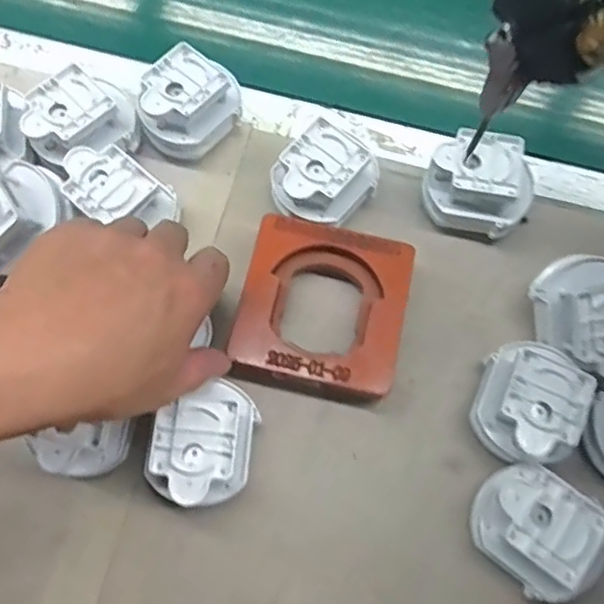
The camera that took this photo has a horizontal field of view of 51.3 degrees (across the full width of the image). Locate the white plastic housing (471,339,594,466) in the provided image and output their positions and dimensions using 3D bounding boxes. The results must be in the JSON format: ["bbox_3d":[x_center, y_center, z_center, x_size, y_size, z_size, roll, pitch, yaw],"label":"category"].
[{"bbox_3d":[0.133,0.061,0.369,0.058,0.048,0.067,19,72,4],"label":"white plastic housing"}]

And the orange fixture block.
[{"bbox_3d":[0.013,0.004,0.396,0.099,0.030,0.106,13,72,2],"label":"orange fixture block"}]

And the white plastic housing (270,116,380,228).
[{"bbox_3d":[0.012,-0.079,0.415,0.056,0.049,0.058,43,75,12],"label":"white plastic housing"}]

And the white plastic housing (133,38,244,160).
[{"bbox_3d":[-0.078,-0.130,0.428,0.058,0.049,0.063,32,73,9],"label":"white plastic housing"}]

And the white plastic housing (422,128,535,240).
[{"bbox_3d":[0.116,-0.076,0.416,0.068,0.048,0.056,13,72,3],"label":"white plastic housing"}]

